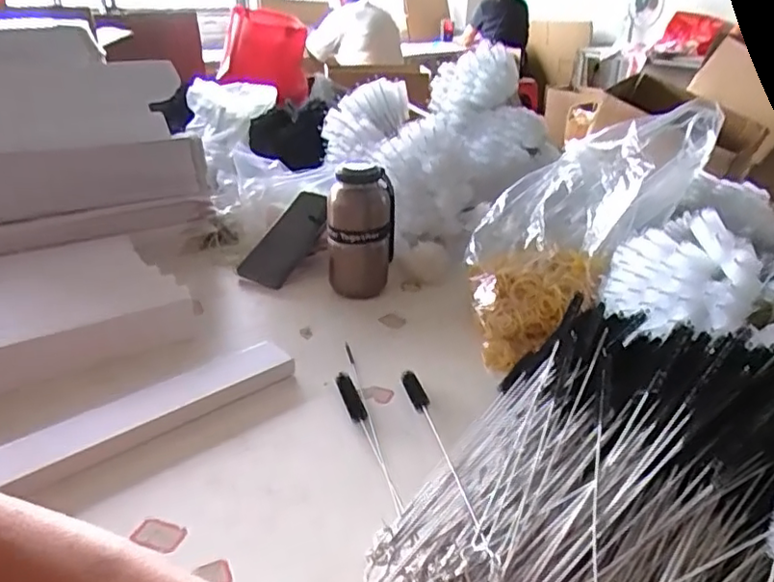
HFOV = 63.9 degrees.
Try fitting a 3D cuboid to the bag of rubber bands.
[{"bbox_3d":[0.203,-0.076,0.687,0.086,0.332,0.169,37,10,-51],"label":"bag of rubber bands"}]

